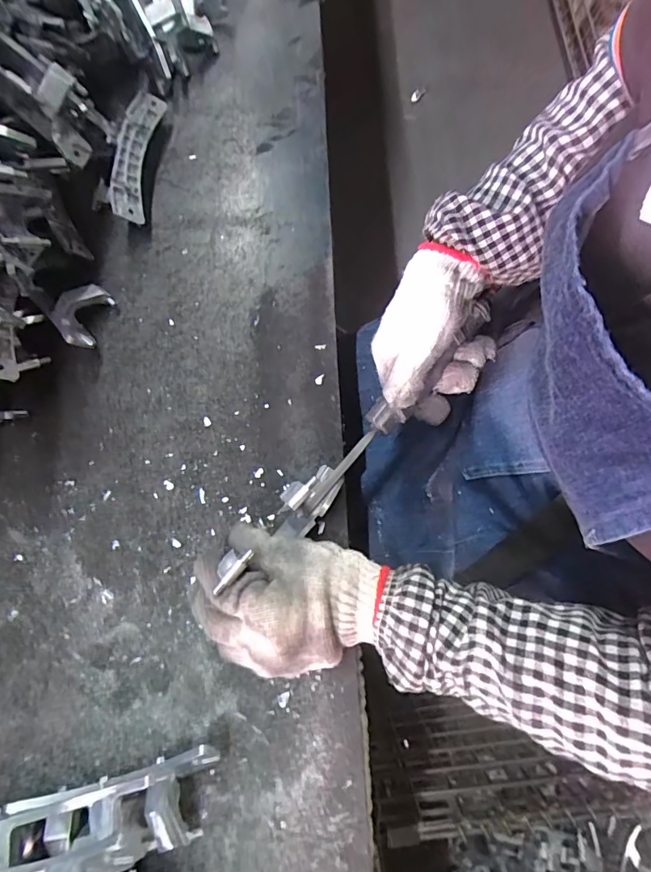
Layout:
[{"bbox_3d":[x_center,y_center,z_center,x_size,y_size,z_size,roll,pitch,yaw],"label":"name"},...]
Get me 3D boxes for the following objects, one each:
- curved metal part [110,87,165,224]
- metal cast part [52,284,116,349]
[{"bbox_3d":[-0.199,-0.293,0.473,0.036,0.017,0.153,9,80,-20],"label":"curved metal part"},{"bbox_3d":[-0.229,-0.117,0.434,0.055,0.029,0.058,0,75,0],"label":"metal cast part"}]

